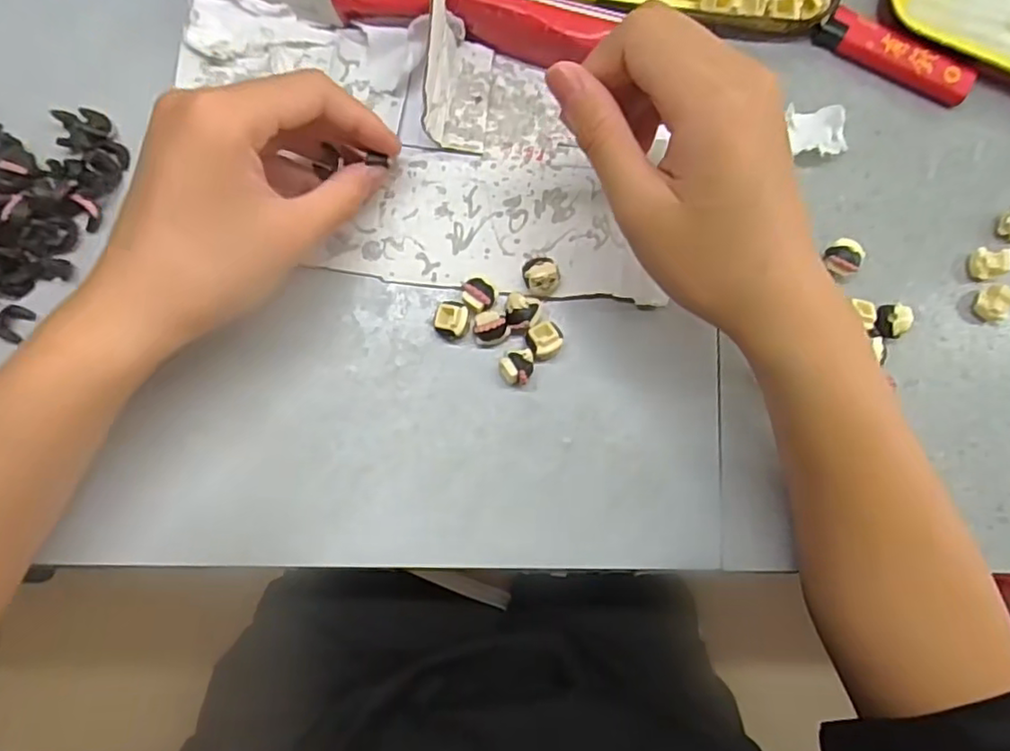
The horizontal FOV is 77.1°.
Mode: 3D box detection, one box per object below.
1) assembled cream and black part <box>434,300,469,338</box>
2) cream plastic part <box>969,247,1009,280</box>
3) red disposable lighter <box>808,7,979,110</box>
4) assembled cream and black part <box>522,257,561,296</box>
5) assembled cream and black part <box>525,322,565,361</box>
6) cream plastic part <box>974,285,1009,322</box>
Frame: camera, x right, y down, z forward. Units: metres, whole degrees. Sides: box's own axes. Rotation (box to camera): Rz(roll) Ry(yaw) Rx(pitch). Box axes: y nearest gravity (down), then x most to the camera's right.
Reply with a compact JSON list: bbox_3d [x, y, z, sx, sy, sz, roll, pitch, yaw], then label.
[{"bbox_3d":[-0.024,-0.025,0.289,0.015,0.014,0.017,7,85,-3],"label":"assembled cream and black part"},{"bbox_3d":[0.232,-0.054,0.303,0.011,0.013,0.015,3,85,-3],"label":"cream plastic part"},{"bbox_3d":[0.193,-0.158,0.313,0.077,0.011,0.020,26,85,-1],"label":"red disposable lighter"},{"bbox_3d":[0.017,-0.045,0.292,0.016,0.014,0.017,0,85,-3],"label":"assembled cream and black part"},{"bbox_3d":[0.018,-0.016,0.292,0.016,0.013,0.016,0,85,-3],"label":"assembled cream and black part"},{"bbox_3d":[0.233,-0.034,0.301,0.011,0.015,0.014,27,85,-1],"label":"cream plastic part"}]

